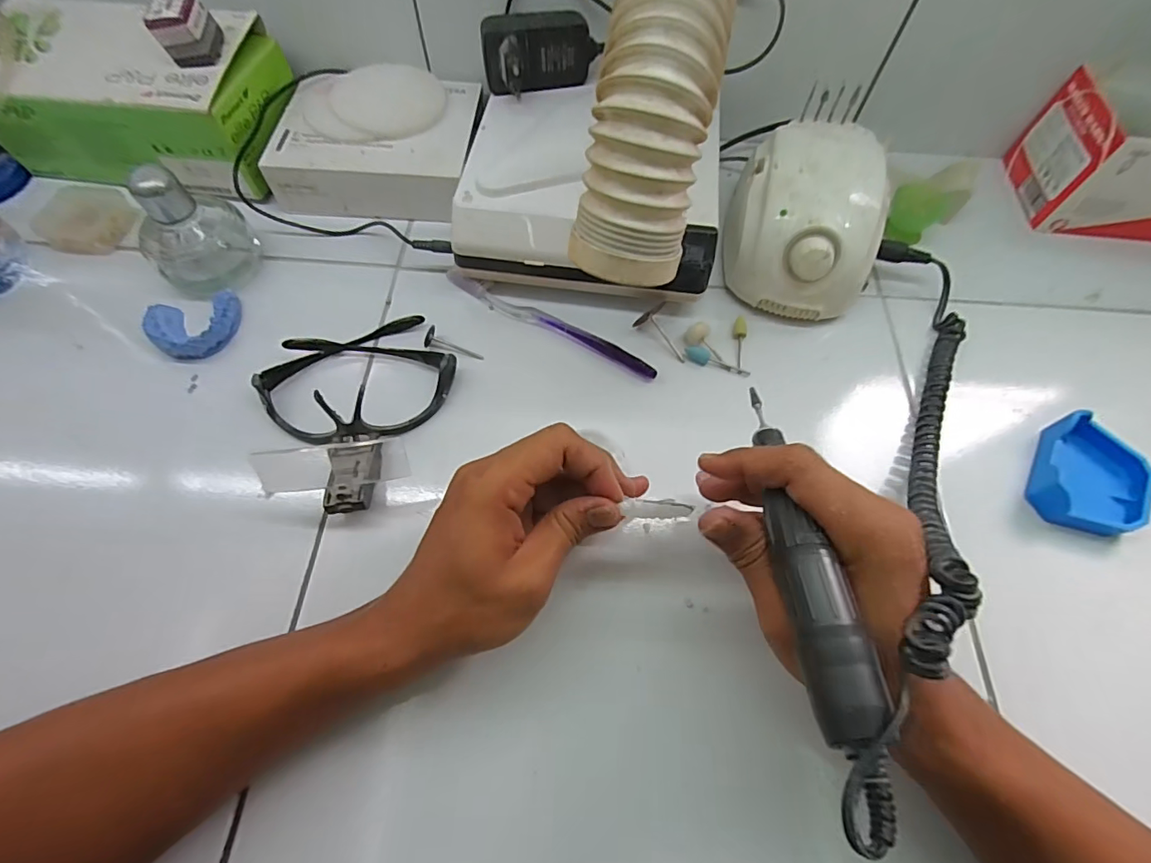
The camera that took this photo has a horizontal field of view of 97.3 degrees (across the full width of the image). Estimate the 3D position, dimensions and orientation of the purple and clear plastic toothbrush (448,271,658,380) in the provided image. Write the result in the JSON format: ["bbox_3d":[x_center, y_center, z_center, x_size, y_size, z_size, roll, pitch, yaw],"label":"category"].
[{"bbox_3d":[-0.022,-0.083,0.393,0.184,0.009,0.013,27,65,11],"label":"purple and clear plastic toothbrush"}]

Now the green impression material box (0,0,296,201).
[{"bbox_3d":[-0.367,-0.284,0.431,0.227,0.084,0.126,11,63,4],"label":"green impression material box"}]

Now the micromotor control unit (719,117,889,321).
[{"bbox_3d":[0.179,-0.166,0.397,0.112,0.078,0.137,20,64,8],"label":"micromotor control unit"}]

